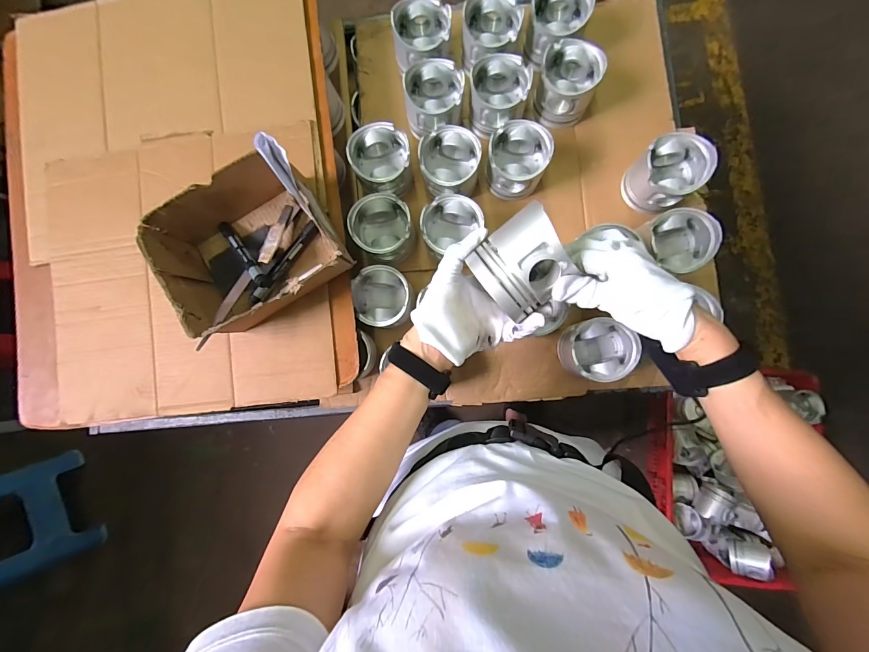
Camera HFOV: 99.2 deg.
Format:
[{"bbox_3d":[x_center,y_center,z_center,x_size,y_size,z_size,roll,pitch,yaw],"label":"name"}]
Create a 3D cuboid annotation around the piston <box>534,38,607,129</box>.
[{"bbox_3d":[0.213,-0.387,0.599,0.094,0.077,0.094,0,85,4],"label":"piston"}]

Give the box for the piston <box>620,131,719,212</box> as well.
[{"bbox_3d":[0.356,-0.233,0.568,0.099,0.082,0.091,0,85,4],"label":"piston"}]

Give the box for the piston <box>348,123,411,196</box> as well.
[{"bbox_3d":[-0.082,-0.261,0.591,0.093,0.072,0.096,0,85,4],"label":"piston"}]

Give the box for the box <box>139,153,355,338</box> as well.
[{"bbox_3d":[-0.242,-0.099,0.498,0.211,0.093,0.176,-30,84,3],"label":"box"}]

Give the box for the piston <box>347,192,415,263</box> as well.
[{"bbox_3d":[-0.078,-0.153,0.582,0.088,0.076,0.093,0,85,4],"label":"piston"}]

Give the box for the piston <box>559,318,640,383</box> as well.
[{"bbox_3d":[0.247,0.038,0.564,0.103,0.083,0.095,9,86,4],"label":"piston"}]

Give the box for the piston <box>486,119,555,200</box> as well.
[{"bbox_3d":[0.130,-0.257,0.584,0.093,0.072,0.099,0,85,4],"label":"piston"}]

